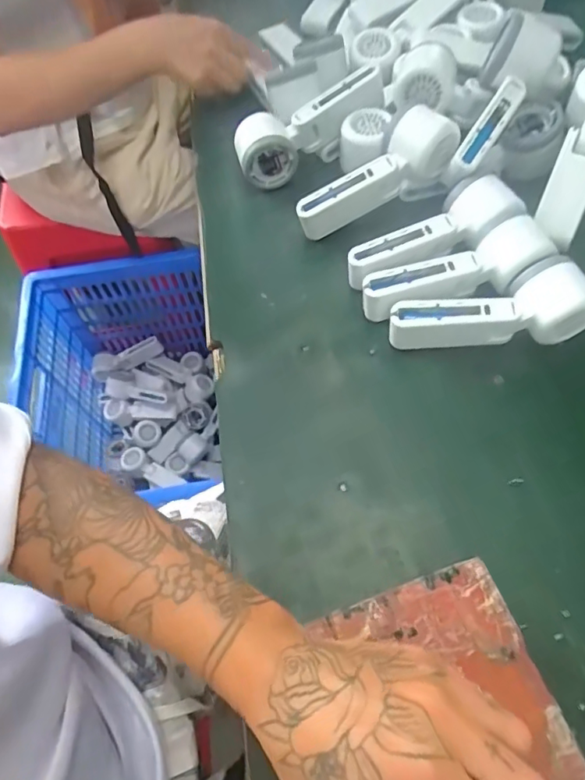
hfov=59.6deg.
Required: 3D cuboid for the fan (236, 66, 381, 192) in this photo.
[{"bbox_3d":[0.016,-0.280,0.536,0.169,0.051,0.058,-31,64,2],"label":"fan"}]

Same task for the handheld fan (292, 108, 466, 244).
[{"bbox_3d":[0.080,-0.203,0.495,0.162,0.057,0.047,-32,63,7],"label":"handheld fan"}]

